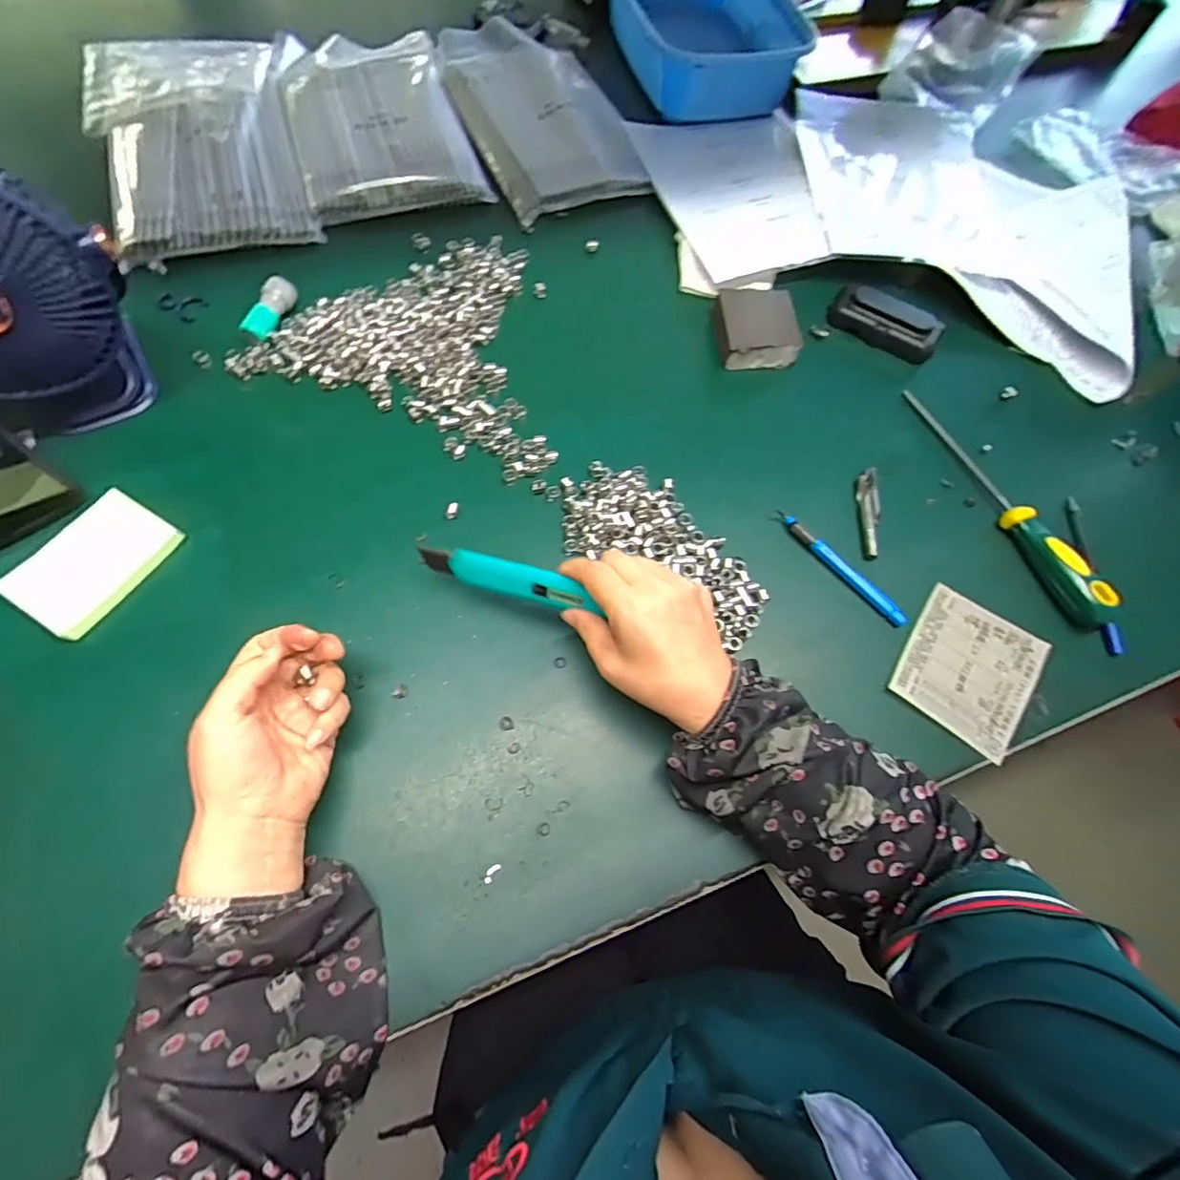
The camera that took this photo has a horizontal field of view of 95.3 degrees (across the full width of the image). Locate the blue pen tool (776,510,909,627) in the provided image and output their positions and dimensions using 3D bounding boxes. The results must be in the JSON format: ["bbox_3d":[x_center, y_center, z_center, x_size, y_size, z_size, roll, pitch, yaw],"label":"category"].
[{"bbox_3d":[0.195,-0.019,0.418,0.008,0.011,0.122,-36,73,-16],"label":"blue pen tool"}]

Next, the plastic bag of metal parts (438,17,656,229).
[{"bbox_3d":[-0.055,-0.563,0.629,0.182,0.021,0.333,-20,69,-11],"label":"plastic bag of metal parts"}]

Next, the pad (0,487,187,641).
[{"bbox_3d":[-0.350,-0.020,0.380,0.064,0.015,0.097,30,69,10],"label":"pad"}]

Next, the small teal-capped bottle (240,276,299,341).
[{"bbox_3d":[-0.283,-0.250,0.478,0.023,0.019,0.062,14,67,3],"label":"small teal-capped bottle"}]

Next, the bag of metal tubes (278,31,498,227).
[{"bbox_3d":[-0.239,-0.529,0.603,0.183,0.015,0.304,-17,69,-10],"label":"bag of metal tubes"}]

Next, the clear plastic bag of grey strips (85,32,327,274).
[{"bbox_3d":[-0.408,-0.473,0.557,0.210,0.034,0.339,-12,68,-8],"label":"clear plastic bag of grey strips"}]

